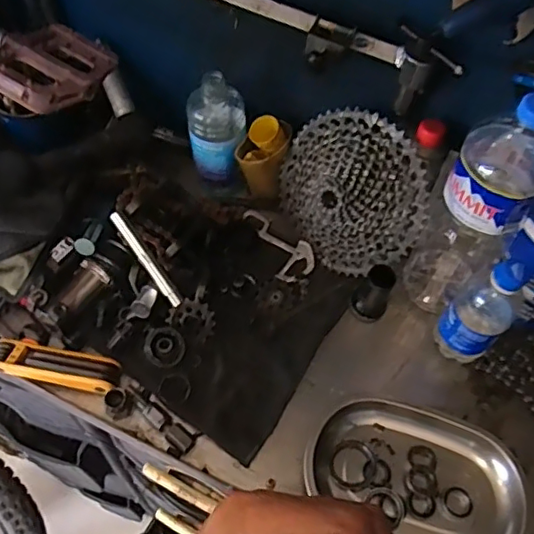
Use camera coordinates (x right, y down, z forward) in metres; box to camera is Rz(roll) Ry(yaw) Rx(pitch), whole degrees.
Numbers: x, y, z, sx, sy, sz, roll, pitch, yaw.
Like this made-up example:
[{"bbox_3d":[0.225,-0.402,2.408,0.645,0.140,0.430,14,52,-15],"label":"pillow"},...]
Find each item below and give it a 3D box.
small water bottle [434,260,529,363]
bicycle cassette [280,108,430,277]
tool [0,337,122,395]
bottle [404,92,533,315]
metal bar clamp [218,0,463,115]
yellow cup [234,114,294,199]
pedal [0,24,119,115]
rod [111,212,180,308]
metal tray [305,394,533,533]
[{"bbox_3d":[0.234,0.045,0.609,0.067,0.157,0.057,-35,65,-23],"label":"small water bottle"},{"bbox_3d":[0.091,-0.086,0.671,0.194,0.184,0.050,50,36,13],"label":"bicycle cassette"},{"bbox_3d":[-0.252,0.100,0.616,0.176,0.023,0.040,10,57,4],"label":"tool"},{"bbox_3d":[0.218,-0.049,0.610,0.087,0.313,0.093,28,59,15],"label":"bottle"},{"bbox_3d":[-0.001,-0.265,0.628,0.425,0.081,0.064,26,59,14],"label":"metal bar clamp"},{"bbox_3d":[-0.005,-0.143,0.746,0.061,0.087,0.064,1,56,-2],"label":"yellow cup"},{"bbox_3d":[-0.203,-0.190,0.530,0.105,0.025,0.111,28,59,15],"label":"pedal"},{"bbox_3d":[-0.140,-0.007,0.654,0.012,0.009,0.127,-34,90,-23],"label":"rod"},{"bbox_3d":[0.154,0.214,0.576,0.218,0.032,0.144,18,57,9],"label":"metal tray"}]

